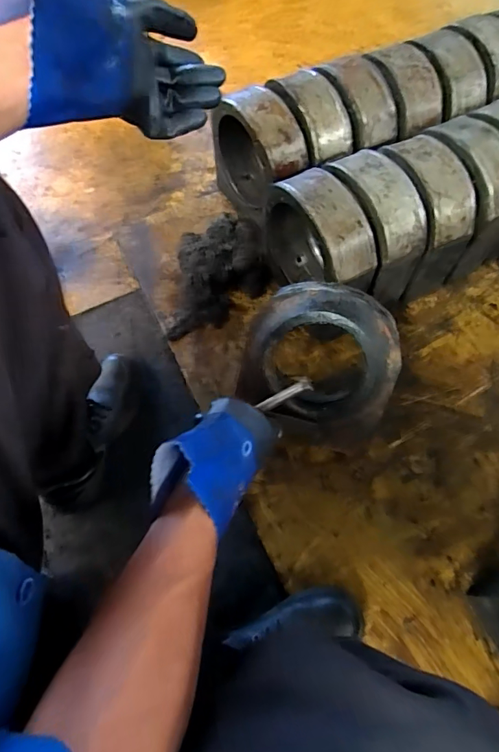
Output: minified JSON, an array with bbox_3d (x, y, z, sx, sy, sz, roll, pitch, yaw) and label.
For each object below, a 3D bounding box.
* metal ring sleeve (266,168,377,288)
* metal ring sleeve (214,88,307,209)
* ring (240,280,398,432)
[{"bbox_3d":[0.121,-0.228,0.744,0.091,0.197,0.205,-27,67,-11],"label":"metal ring sleeve"},{"bbox_3d":[0.018,-0.431,0.861,0.091,0.213,0.216,-38,70,-16],"label":"metal ring sleeve"},{"bbox_3d":[0.107,-0.026,0.622,0.207,0.043,0.201,3,108,9],"label":"ring"}]

